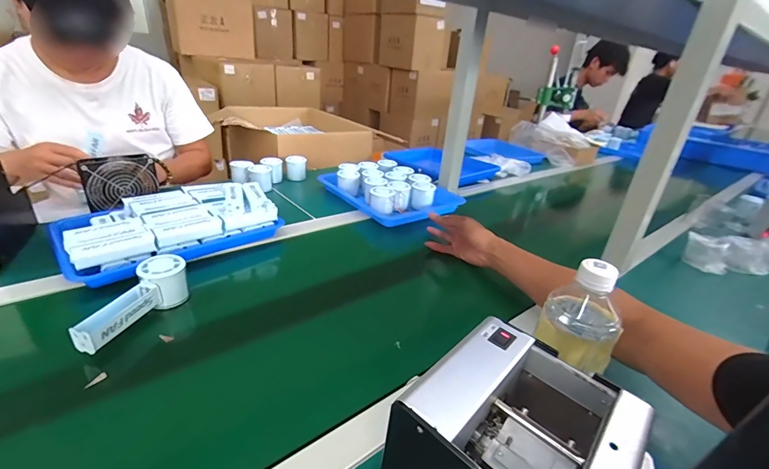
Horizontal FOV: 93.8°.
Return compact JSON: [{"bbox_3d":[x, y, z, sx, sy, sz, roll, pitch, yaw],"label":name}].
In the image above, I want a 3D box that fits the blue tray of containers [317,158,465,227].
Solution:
[{"bbox_3d":[0.014,-0.116,0.910,0.253,0.063,0.300,-18,35,-38],"label":"blue tray of containers"}]

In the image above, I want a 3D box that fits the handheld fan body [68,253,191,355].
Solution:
[{"bbox_3d":[-0.324,0.086,0.464,0.045,0.060,0.145,13,28,14],"label":"handheld fan body"}]

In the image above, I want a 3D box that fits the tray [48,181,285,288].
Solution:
[{"bbox_3d":[-0.388,-0.034,0.656,0.326,0.072,0.219,-18,35,-38],"label":"tray"}]

